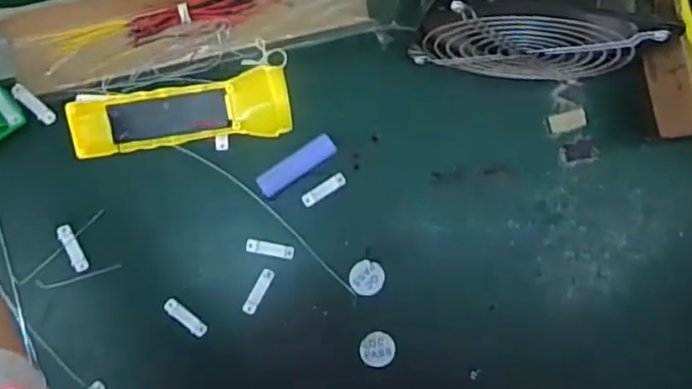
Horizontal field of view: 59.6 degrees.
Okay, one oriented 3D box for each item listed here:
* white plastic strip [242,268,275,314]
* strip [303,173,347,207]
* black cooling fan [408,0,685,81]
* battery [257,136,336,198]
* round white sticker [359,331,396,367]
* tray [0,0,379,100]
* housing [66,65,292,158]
[{"bbox_3d":[-0.069,0.077,0.481,0.011,0.004,0.039,29,86,-1],"label":"white plastic strip"},{"bbox_3d":[-0.017,-0.004,0.485,0.039,0.005,0.010,-32,89,-4],"label":"strip"},{"bbox_3d":[0.125,-0.125,0.420,0.145,0.150,0.062,8,86,-3],"label":"black cooling fan"},{"bbox_3d":[-0.039,-0.023,0.477,0.066,0.020,0.017,-35,89,-4],"label":"battery"},{"bbox_3d":[0.025,0.124,0.483,0.028,0.004,0.026,0,84,-4],"label":"round white sticker"},{"bbox_3d":[-0.120,-0.134,0.460,0.274,0.051,0.059,-13,88,-4],"label":"tray"},{"bbox_3d":[-0.126,-0.061,0.468,0.161,0.022,0.048,-9,87,-4],"label":"housing"}]

